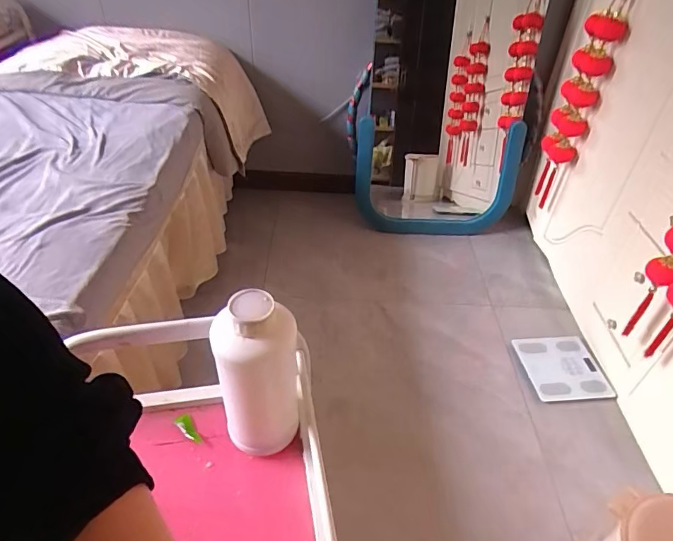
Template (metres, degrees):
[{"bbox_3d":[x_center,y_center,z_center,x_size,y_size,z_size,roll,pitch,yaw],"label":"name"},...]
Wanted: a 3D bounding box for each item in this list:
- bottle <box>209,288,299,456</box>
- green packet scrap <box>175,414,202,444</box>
[{"bbox_3d":[-0.088,0.122,0.531,0.085,0.212,0.071,-7,41,-12],"label":"bottle"},{"bbox_3d":[-0.193,0.207,0.606,0.020,0.010,0.047,-22,45,-25],"label":"green packet scrap"}]

